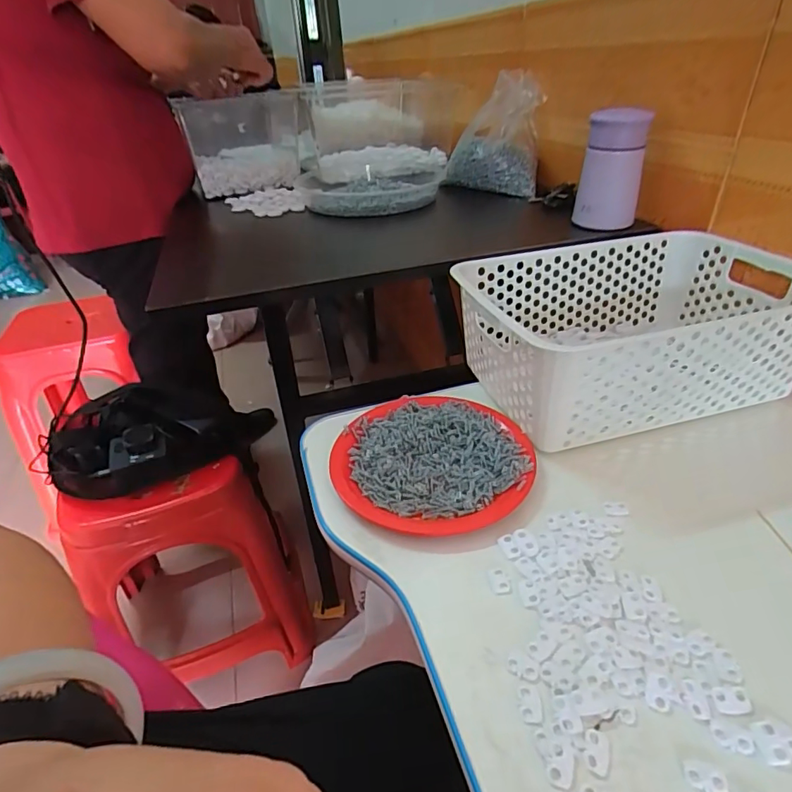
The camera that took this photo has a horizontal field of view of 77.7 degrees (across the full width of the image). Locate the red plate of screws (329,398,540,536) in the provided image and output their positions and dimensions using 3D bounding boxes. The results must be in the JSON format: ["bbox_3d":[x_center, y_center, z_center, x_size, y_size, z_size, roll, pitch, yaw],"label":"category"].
[{"bbox_3d":[0.031,0.049,0.418,0.159,0.024,0.157,-3,34,2],"label":"red plate of screws"}]

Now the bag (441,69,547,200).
[{"bbox_3d":[0.154,-0.400,0.782,0.145,0.167,0.101,2,34,9],"label":"bag"}]

